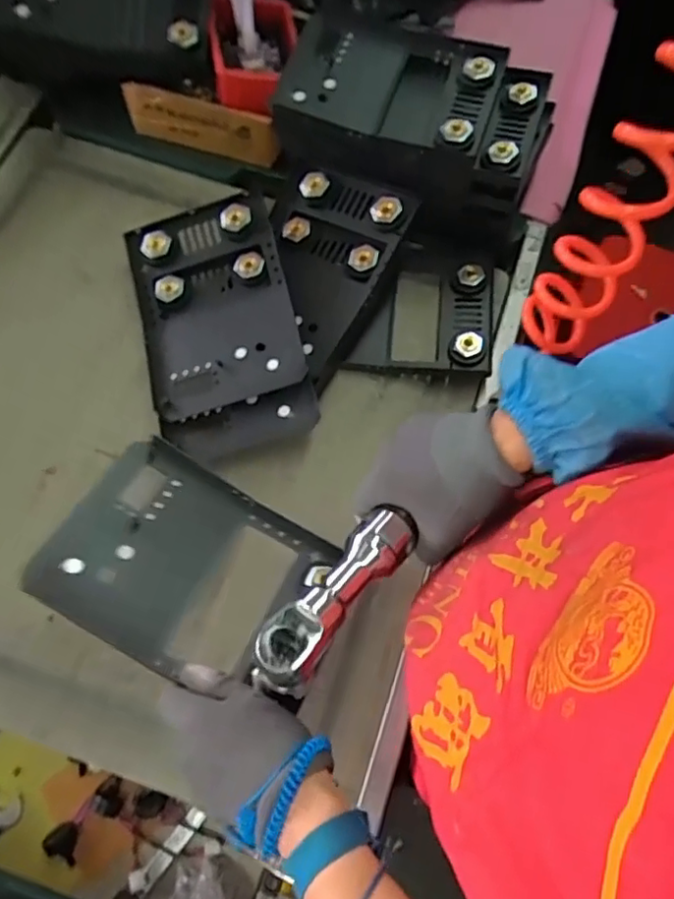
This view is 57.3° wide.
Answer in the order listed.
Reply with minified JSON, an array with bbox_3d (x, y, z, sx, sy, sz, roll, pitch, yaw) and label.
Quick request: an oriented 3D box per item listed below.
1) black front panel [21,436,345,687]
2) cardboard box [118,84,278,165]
[{"bbox_3d":[-0.115,0.086,0.470,0.183,0.018,0.151,34,56,-5],"label":"black front panel"},{"bbox_3d":[-0.159,-0.379,0.719,0.184,0.058,0.016,15,53,2],"label":"cardboard box"}]

